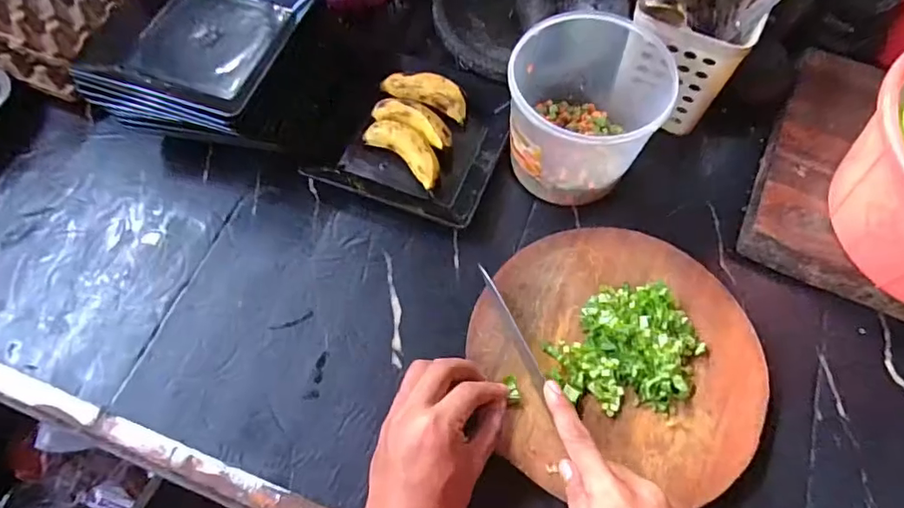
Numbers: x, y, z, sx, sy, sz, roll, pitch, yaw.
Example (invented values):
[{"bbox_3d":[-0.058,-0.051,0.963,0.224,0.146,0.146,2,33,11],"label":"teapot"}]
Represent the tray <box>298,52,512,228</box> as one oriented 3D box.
[{"bbox_3d":[-0.034,-0.149,0.596,0.185,0.040,0.205,20,66,10],"label":"tray"}]

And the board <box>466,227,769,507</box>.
[{"bbox_3d":[0.148,0.084,0.478,0.252,0.021,0.234,0,65,1],"label":"board"}]

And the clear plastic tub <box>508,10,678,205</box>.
[{"bbox_3d":[0.127,-0.145,0.540,0.135,0.134,0.157,13,65,7],"label":"clear plastic tub"}]

